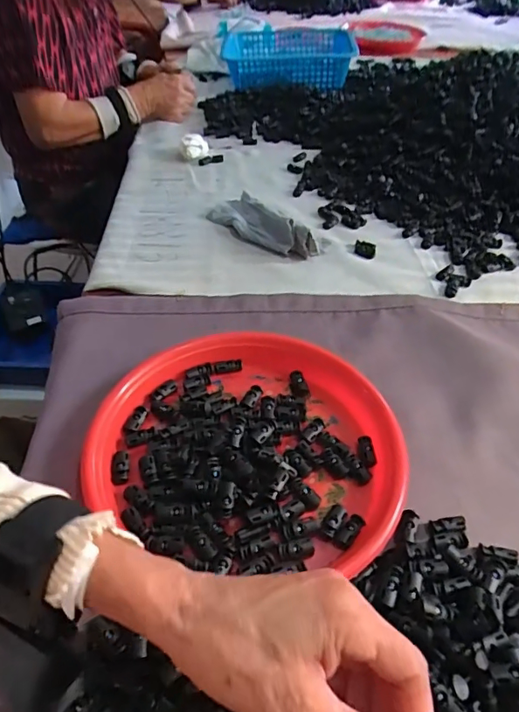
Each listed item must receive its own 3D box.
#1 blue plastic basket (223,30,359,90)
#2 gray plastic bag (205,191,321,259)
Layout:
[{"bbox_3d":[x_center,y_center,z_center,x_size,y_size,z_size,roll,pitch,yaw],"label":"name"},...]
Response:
[{"bbox_3d":[0.070,-0.698,1.159,0.306,0.070,0.269,3,45,1],"label":"blue plastic basket"},{"bbox_3d":[-0.003,-0.183,0.671,0.069,0.043,0.183,-26,51,-24],"label":"gray plastic bag"}]

